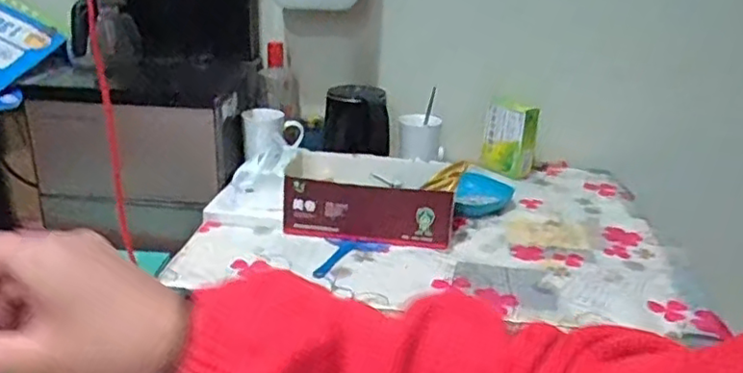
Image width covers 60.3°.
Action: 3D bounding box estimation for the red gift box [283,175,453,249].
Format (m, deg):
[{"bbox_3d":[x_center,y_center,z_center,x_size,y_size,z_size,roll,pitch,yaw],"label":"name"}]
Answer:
[{"bbox_3d":[-0.002,0.021,1.006,0.251,0.089,0.120,5,22,6],"label":"red gift box"}]

